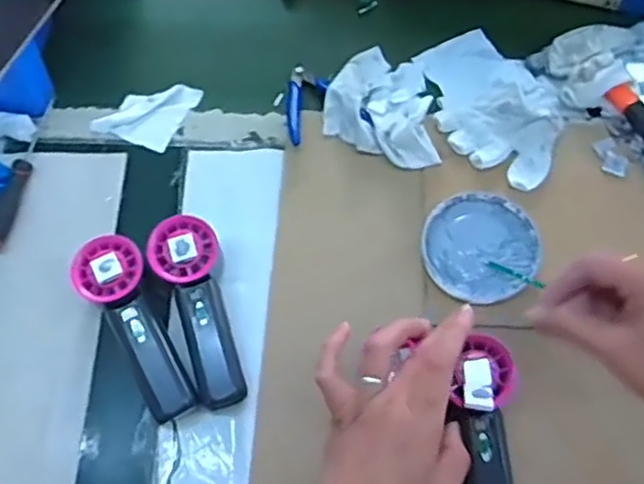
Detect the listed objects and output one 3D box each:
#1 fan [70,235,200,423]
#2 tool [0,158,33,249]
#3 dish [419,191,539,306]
[{"bbox_3d":[-0.149,0.070,0.545,0.056,0.050,0.157,-28,70,-11],"label":"fan"},{"bbox_3d":[-0.288,-0.038,0.605,0.023,0.015,0.095,10,68,4],"label":"tool"},{"bbox_3d":[0.140,0.005,0.583,0.097,0.020,0.101,0,68,0],"label":"dish"}]

